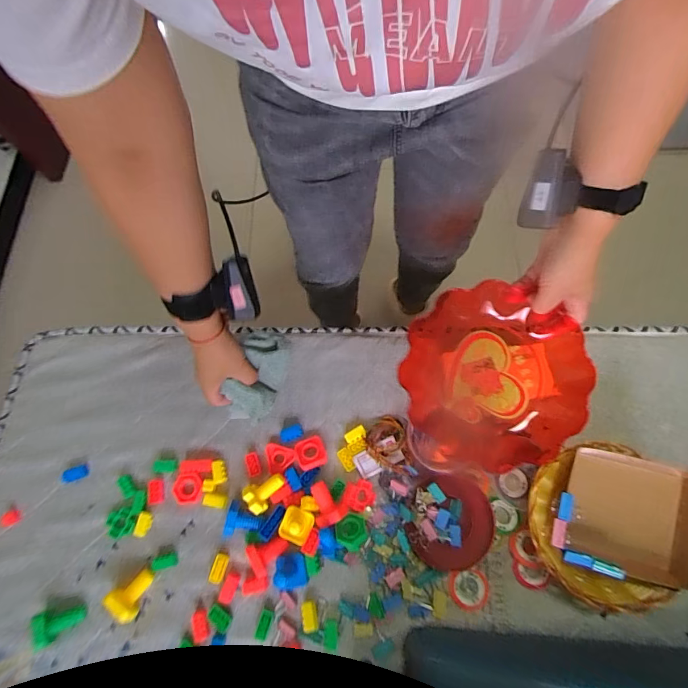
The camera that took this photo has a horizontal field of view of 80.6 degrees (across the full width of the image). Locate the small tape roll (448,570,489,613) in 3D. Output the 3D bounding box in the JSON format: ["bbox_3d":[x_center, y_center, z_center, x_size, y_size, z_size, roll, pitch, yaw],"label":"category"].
[{"bbox_3d":[0.169,0.333,0.548,0.054,0.009,0.049,-9,70,1],"label":"small tape roll"}]

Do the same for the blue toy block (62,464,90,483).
[{"bbox_3d":[-0.410,0.198,0.618,0.037,0.008,0.021,-19,70,-2],"label":"blue toy block"}]

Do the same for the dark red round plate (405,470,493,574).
[{"bbox_3d":[0.139,0.234,0.543,0.108,0.022,0.118,-1,55,20],"label":"dark red round plate"}]

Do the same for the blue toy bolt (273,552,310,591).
[{"bbox_3d":[-0.072,0.306,0.543,0.046,0.044,0.044,-8,70,2],"label":"blue toy bolt"}]

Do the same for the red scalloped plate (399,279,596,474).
[{"bbox_3d":[0.172,0.040,0.489,0.201,0.043,0.202,0,89,10],"label":"red scalloped plate"}]

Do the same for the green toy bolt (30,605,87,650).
[{"bbox_3d":[-0.378,0.372,0.541,0.051,0.036,0.039,-20,71,-5],"label":"green toy bolt"}]

